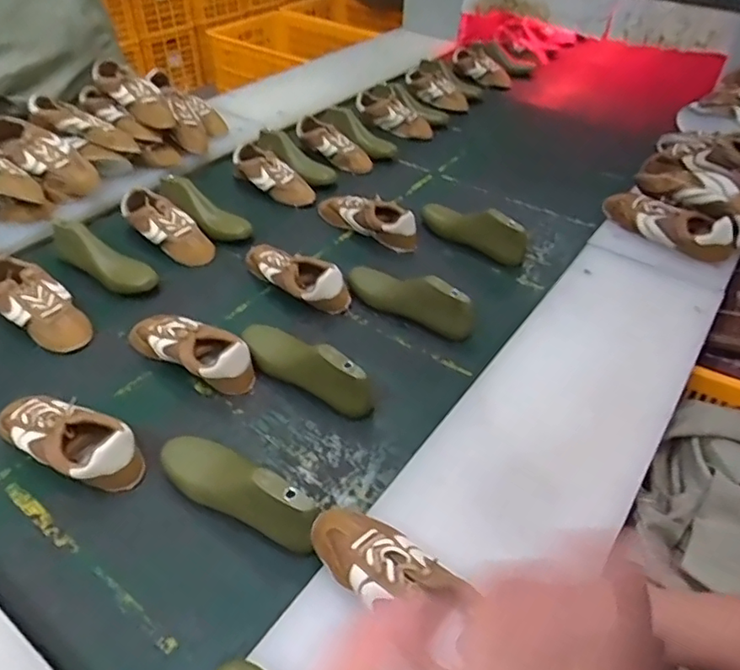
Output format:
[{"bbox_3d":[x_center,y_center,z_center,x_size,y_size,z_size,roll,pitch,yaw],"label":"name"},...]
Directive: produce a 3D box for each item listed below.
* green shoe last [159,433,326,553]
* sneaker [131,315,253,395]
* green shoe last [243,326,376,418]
[{"bbox_3d":[-0.157,0.174,0.671,0.242,0.082,0.075,26,48,23],"label":"green shoe last"},{"bbox_3d":[-0.278,0.017,0.852,0.224,0.064,0.082,22,47,20],"label":"sneaker"},{"bbox_3d":[-0.098,0.043,0.815,0.227,0.086,0.076,34,52,29],"label":"green shoe last"}]

